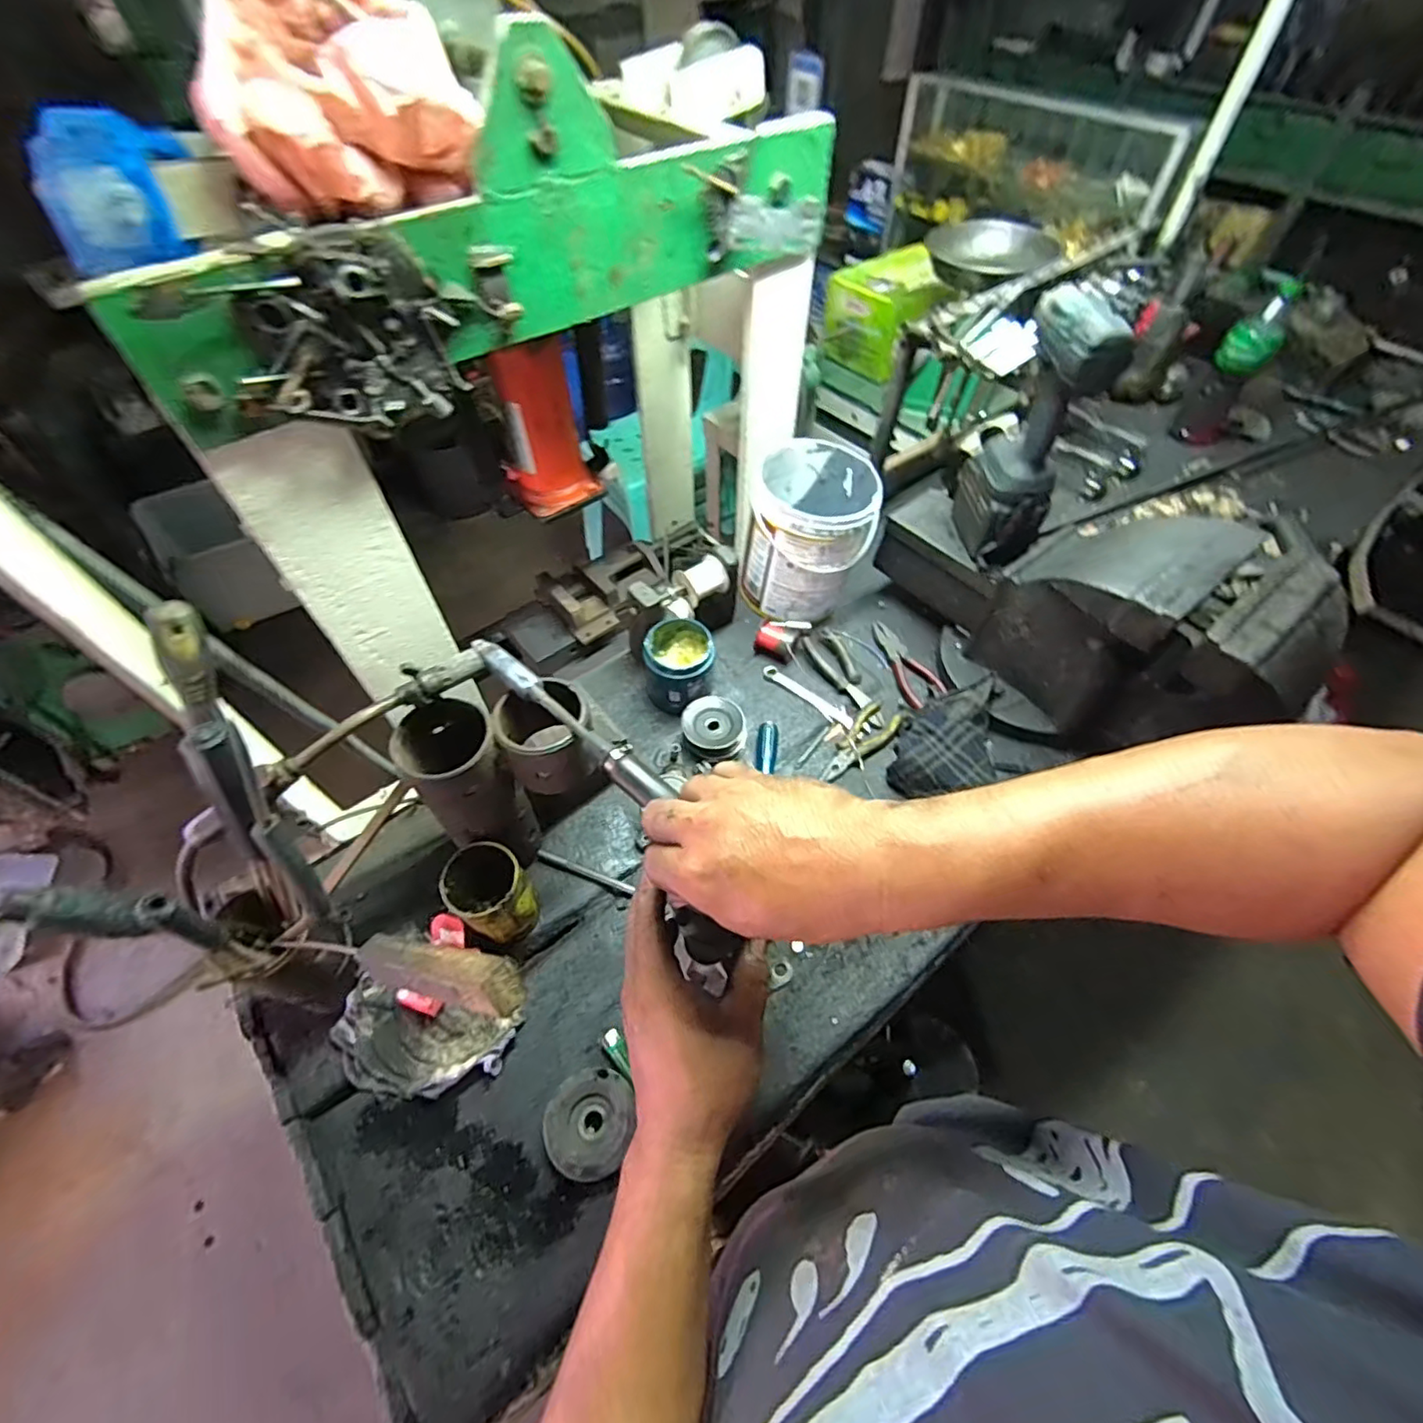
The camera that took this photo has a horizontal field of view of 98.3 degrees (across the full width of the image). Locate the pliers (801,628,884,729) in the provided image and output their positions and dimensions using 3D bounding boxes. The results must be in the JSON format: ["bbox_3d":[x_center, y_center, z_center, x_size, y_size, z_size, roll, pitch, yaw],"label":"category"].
[{"bbox_3d":[0.195,-0.051,0.894,0.054,0.021,0.176,-22,57,-16],"label":"pliers"}]

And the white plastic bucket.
[{"bbox_3d":[0.149,-0.264,0.926,0.169,0.198,0.178,0,54,0],"label":"white plastic bucket"}]

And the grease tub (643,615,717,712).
[{"bbox_3d":[-0.043,-0.059,0.848,0.094,0.095,0.105,-3,54,-3],"label":"grease tub"}]

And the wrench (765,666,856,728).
[{"bbox_3d":[0.139,-0.024,0.881,0.151,0.009,0.026,35,61,22],"label":"wrench"}]

